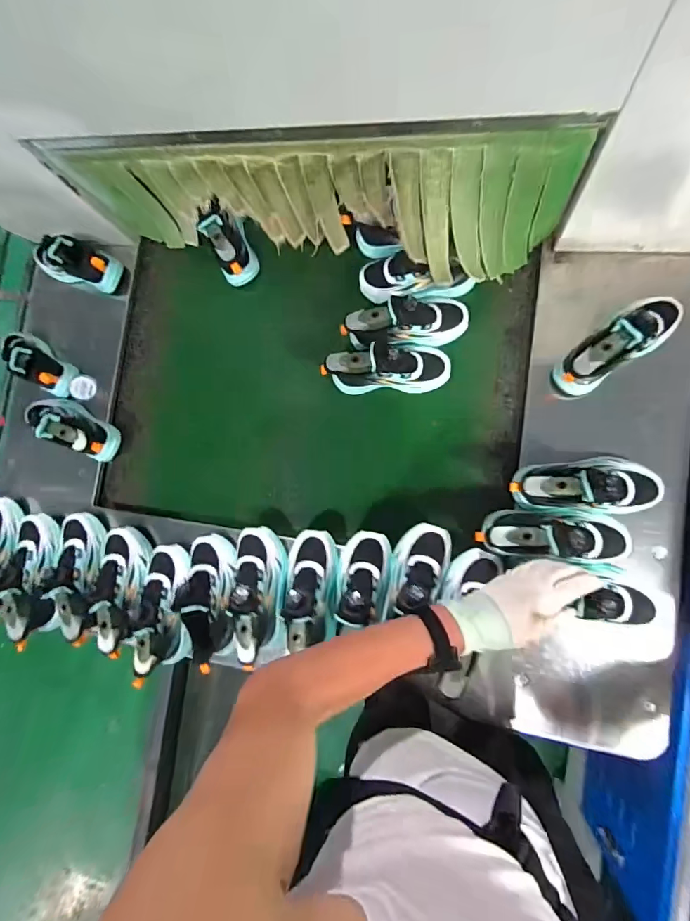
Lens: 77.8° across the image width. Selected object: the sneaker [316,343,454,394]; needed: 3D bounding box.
[{"bbox_3d":[0.070,-0.160,0.721,0.216,0.088,0.091,5,85,8],"label":"sneaker"}]

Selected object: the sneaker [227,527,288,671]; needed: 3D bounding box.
[{"bbox_3d":[-0.143,0.210,0.687,0.085,0.080,0.208,-2,64,7],"label":"sneaker"}]

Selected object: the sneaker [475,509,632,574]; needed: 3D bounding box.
[{"bbox_3d":[0.309,0.114,0.615,0.221,0.121,0.077,6,85,8],"label":"sneaker"}]

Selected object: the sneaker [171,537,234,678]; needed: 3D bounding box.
[{"bbox_3d":[-0.218,0.220,0.685,0.090,0.107,0.208,-6,71,6],"label":"sneaker"}]

